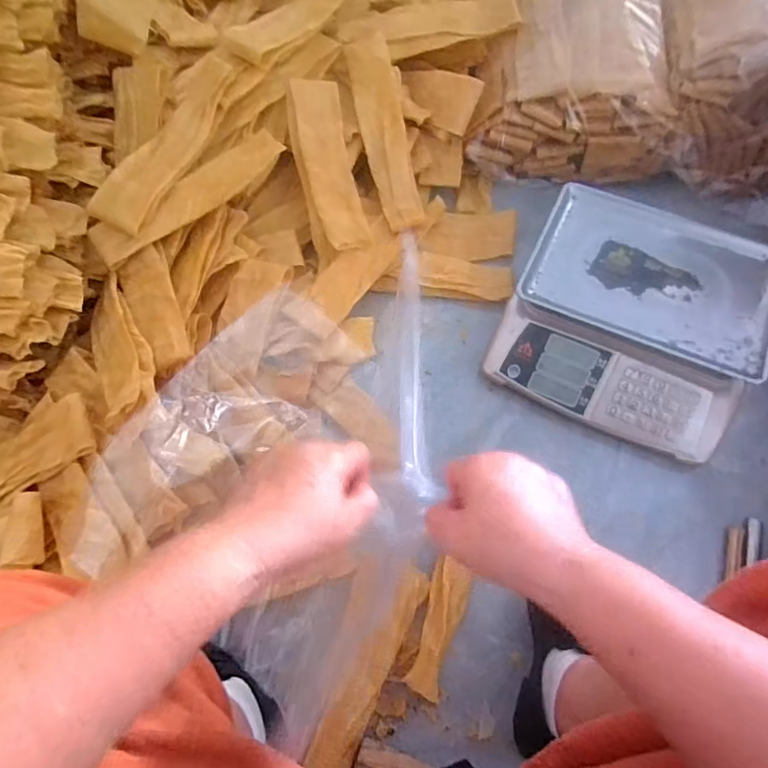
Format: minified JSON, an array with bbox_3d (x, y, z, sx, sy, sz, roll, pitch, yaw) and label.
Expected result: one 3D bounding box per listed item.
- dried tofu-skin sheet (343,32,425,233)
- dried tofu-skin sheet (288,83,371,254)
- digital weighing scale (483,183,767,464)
[{"bbox_3d":[0.001,-0.432,0.850,0.076,0.028,0.348,-12,87,-4],"label":"dried tofu-skin sheet"},{"bbox_3d":[-0.094,-0.363,0.823,0.087,0.027,0.294,-14,85,-4],"label":"dried tofu-skin sheet"},{"bbox_3d":[0.374,-0.106,0.742,0.346,0.098,0.351,23,68,12],"label":"digital weighing scale"}]

